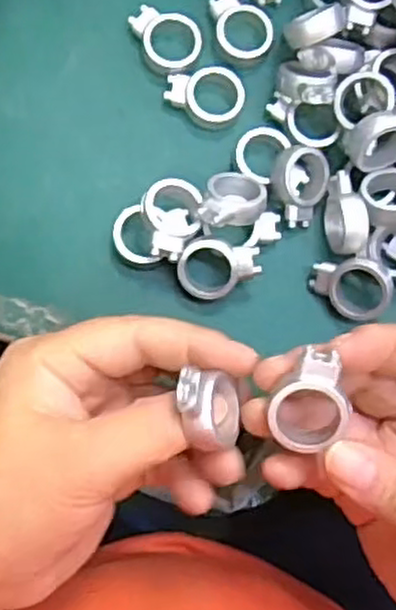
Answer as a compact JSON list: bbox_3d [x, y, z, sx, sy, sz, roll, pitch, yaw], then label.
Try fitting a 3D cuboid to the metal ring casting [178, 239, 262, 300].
[{"bbox_3d":[0.009,-0.015,0.301,0.033,0.009,0.023,-5,82,-6],"label":"metal ring casting"}]

